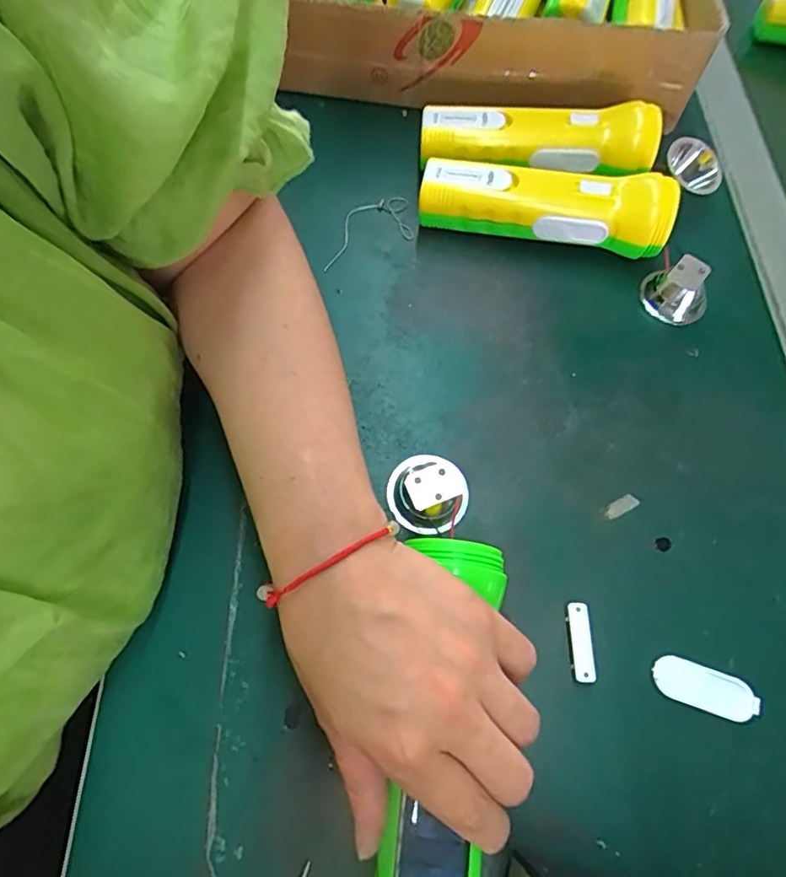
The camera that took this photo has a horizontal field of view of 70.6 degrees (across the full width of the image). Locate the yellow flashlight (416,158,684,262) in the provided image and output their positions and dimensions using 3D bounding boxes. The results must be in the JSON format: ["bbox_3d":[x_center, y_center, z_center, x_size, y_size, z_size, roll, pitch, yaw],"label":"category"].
[{"bbox_3d":[0.103,-0.162,0.388,0.170,0.047,0.046,12,65,2],"label":"yellow flashlight"}]

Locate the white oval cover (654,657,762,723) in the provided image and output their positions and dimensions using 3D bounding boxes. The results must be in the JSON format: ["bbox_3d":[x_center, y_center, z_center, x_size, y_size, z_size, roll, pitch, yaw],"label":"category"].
[{"bbox_3d":[0.158,0.127,0.280,0.052,0.004,0.021,19,66,6],"label":"white oval cover"}]

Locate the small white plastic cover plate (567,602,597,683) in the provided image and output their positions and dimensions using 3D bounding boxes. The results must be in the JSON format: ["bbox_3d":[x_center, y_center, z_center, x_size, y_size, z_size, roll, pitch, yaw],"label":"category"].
[{"bbox_3d":[0.097,0.104,0.284,0.011,0.006,0.038,2,65,-2],"label":"small white plastic cover plate"}]

